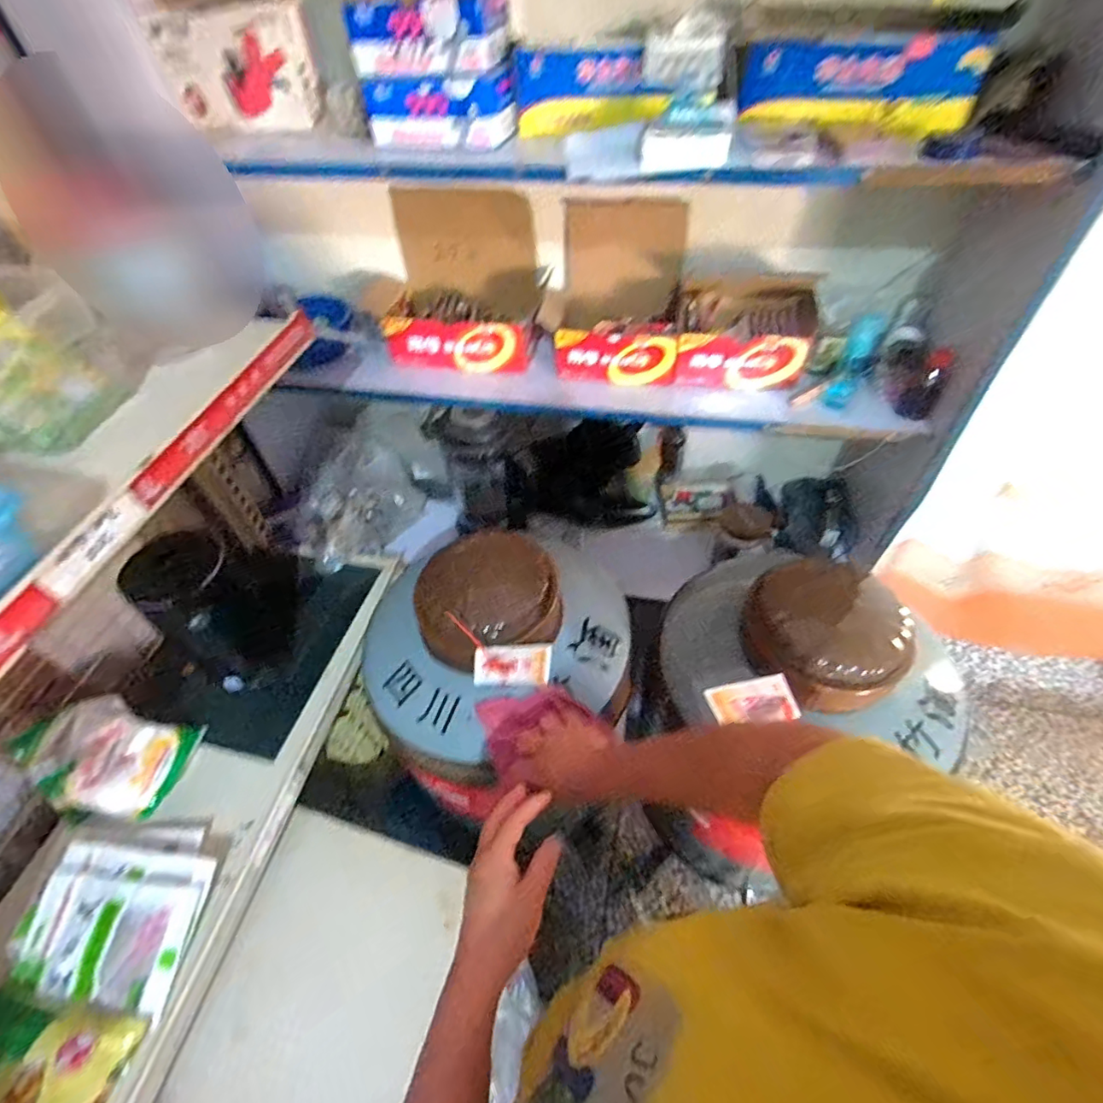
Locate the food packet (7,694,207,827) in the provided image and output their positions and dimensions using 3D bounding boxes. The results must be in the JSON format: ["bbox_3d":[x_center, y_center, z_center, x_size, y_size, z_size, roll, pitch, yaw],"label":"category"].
[{"bbox_3d":[-0.625,0.286,0.745,0.196,0.047,0.140,30,53,-17],"label":"food packet"}]

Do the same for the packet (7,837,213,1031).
[{"bbox_3d":[-0.531,0.443,0.648,0.212,0.040,0.158,8,51,10],"label":"packet"}]

